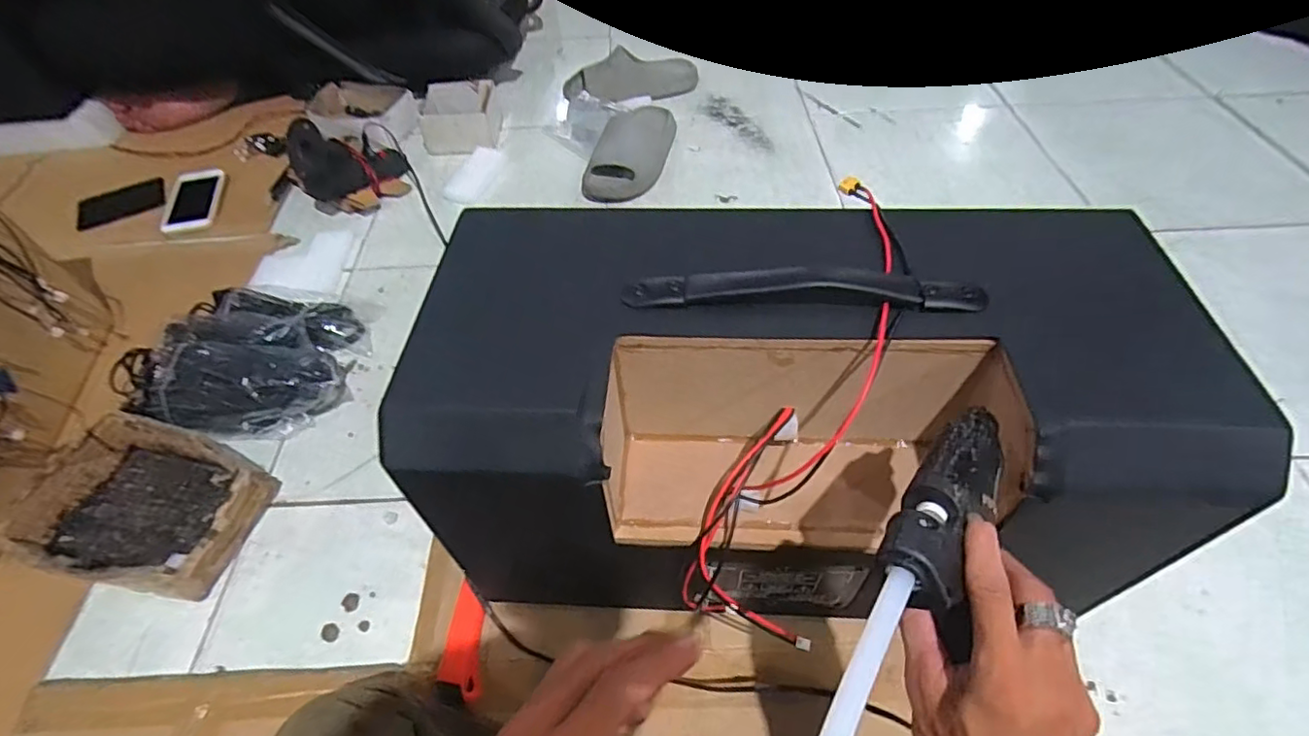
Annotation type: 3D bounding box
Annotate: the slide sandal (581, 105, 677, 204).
[{"bbox_3d":[-0.036,-0.406,1.094,0.117,0.072,0.261,16,54,15],"label":"slide sandal"}]

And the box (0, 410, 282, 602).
[{"bbox_3d":[-0.565,0.158,0.671,0.229,0.069,0.169,11,53,11],"label":"box"}]

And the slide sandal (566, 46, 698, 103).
[{"bbox_3d":[-0.042,-0.610,1.260,0.294,0.080,0.117,-14,52,-9],"label":"slide sandal"}]

